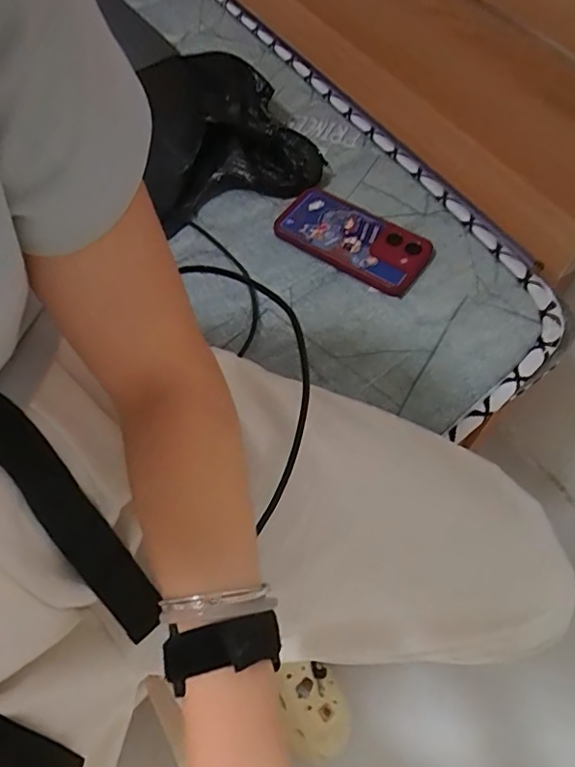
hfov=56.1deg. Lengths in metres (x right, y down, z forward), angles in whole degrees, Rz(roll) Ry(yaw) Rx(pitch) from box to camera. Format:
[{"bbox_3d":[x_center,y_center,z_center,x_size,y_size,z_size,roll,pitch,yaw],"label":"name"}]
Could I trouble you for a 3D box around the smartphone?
[{"bbox_3d":[0.069,-0.158,0.588,0.166,0.016,0.079,30,66,18],"label":"smartphone"}]

